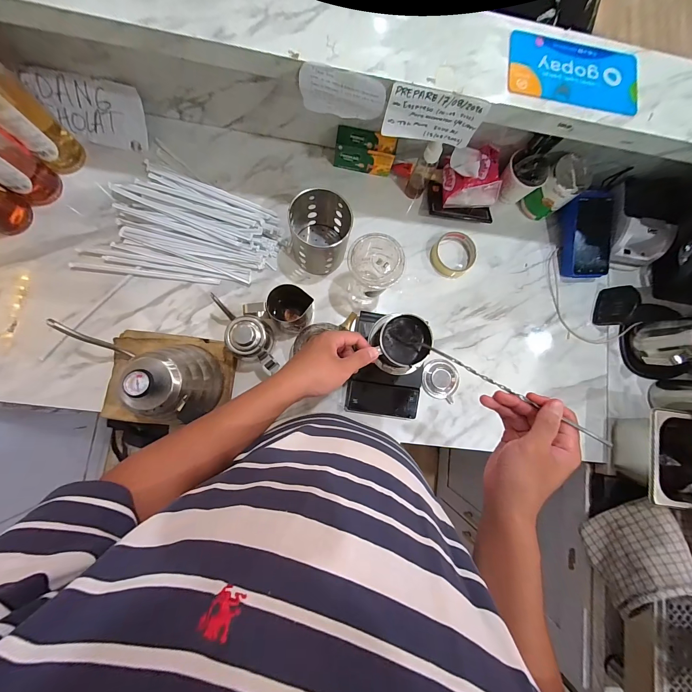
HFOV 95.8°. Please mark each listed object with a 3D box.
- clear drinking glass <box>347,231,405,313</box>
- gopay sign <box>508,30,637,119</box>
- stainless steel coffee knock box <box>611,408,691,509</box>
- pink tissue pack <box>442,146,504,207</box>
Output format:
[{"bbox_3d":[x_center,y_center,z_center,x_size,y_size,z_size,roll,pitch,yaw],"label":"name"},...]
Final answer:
[{"bbox_3d":[0.042,-0.125,0.549,0.083,0.140,0.091,30,82,-2],"label":"clear drinking glass"},{"bbox_3d":[0.300,-0.364,0.412,0.178,0.006,0.102,5,83,-6],"label":"gopay sign"},{"bbox_3d":[0.596,0.200,0.574,0.171,0.110,0.157,9,83,-4],"label":"stainless steel coffee knock box"},{"bbox_3d":[0.238,-0.318,0.592,0.093,0.057,0.092,-2,84,-7],"label":"pink tissue pack"}]

